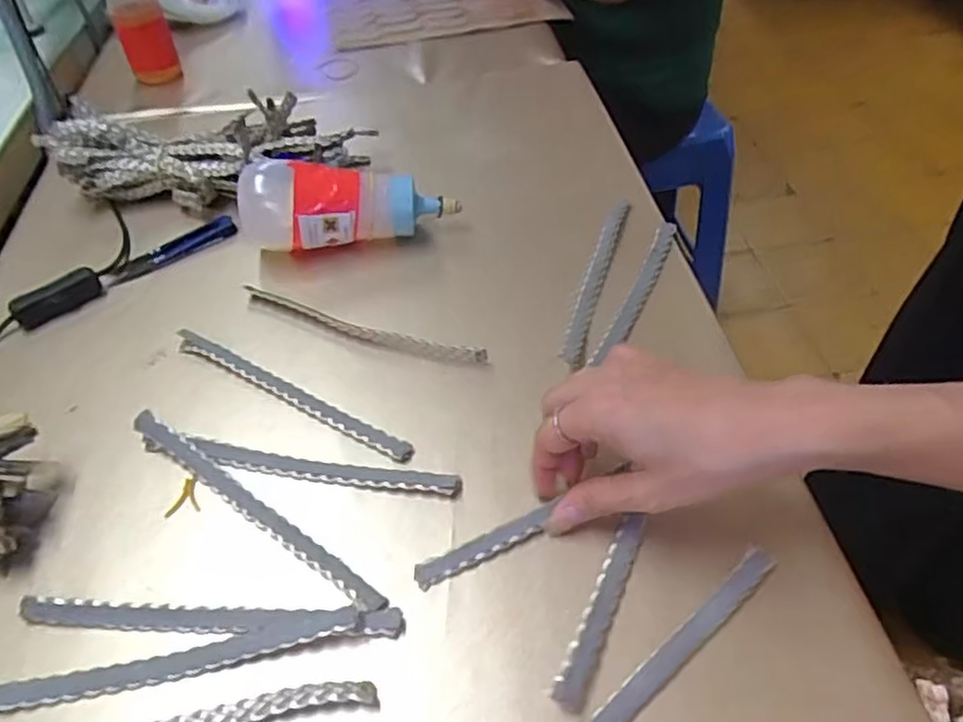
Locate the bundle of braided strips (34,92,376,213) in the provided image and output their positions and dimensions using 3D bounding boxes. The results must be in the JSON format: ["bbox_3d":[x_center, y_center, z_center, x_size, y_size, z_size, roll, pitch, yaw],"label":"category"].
[{"bbox_3d":[-0.228,-0.175,0.581,0.261,0.065,0.088,-9,48,-5],"label":"bundle of braided strips"}]

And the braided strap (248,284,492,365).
[{"bbox_3d":[-0.084,-0.024,0.471,0.186,0.012,0.016,17,51,18],"label":"braided strap"}]

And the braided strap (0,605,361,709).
[{"bbox_3d":[-0.152,0.140,0.324,0.187,0.009,0.015,-10,48,-6],"label":"braided strap"}]

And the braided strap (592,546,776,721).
[{"bbox_3d":[0.069,0.147,0.306,0.189,0.013,0.013,-34,55,-25],"label":"braided strap"}]

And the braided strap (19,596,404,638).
[{"bbox_3d":[-0.134,0.125,0.340,0.189,0.007,0.013,0,48,4],"label":"braided strap"}]

